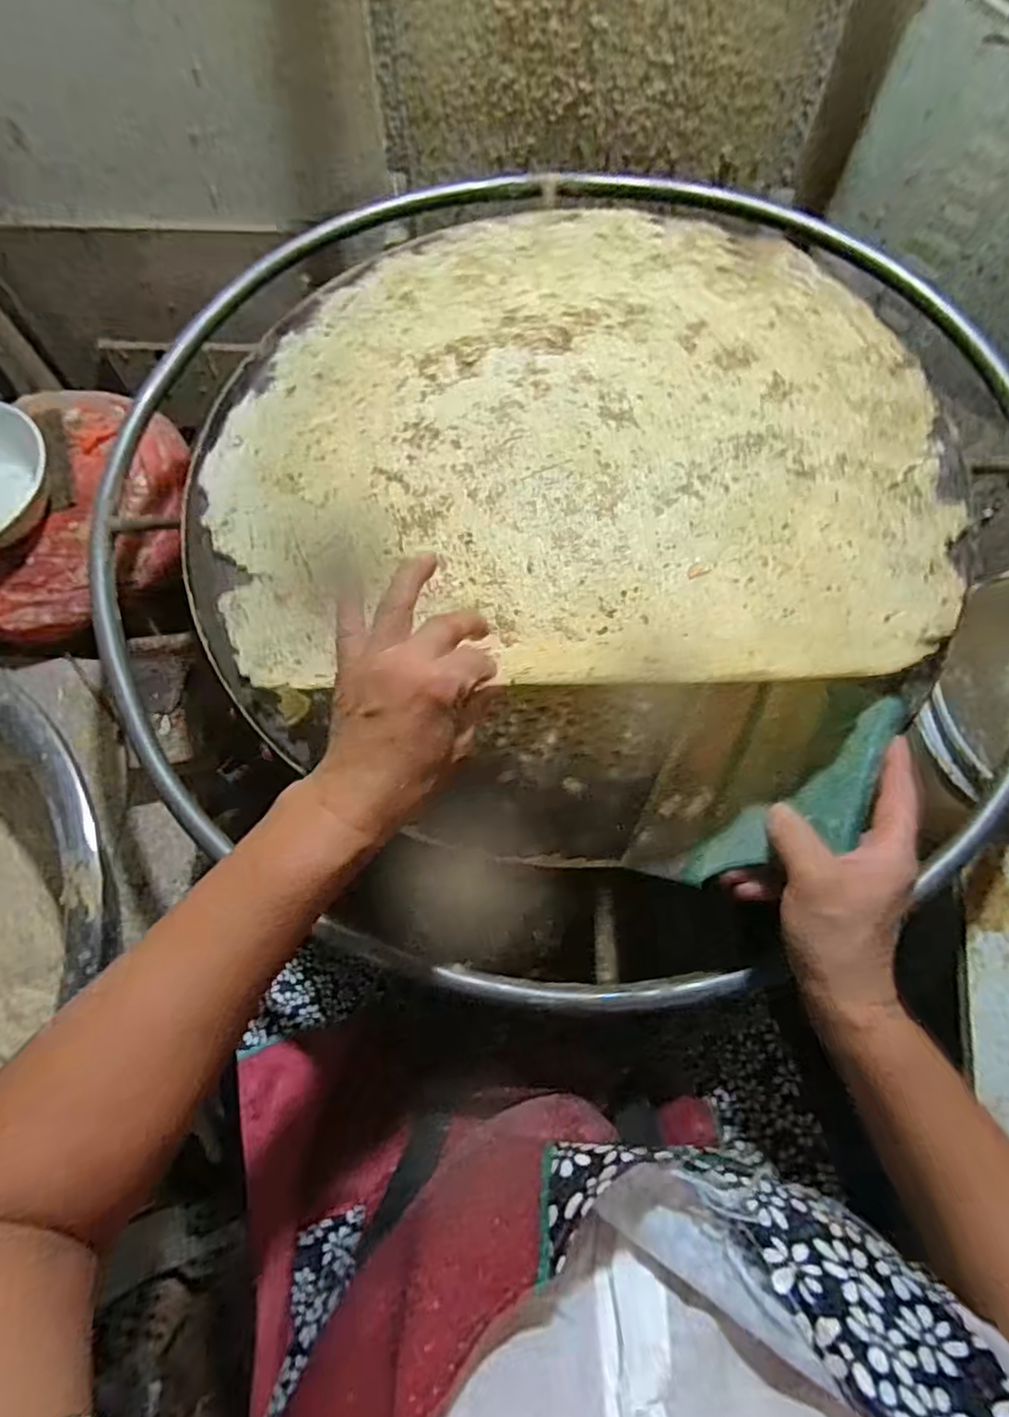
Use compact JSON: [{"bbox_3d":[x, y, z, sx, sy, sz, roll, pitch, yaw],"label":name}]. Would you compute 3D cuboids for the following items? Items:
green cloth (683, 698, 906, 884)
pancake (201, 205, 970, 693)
[{"bbox_3d":[0.188,0.058,0.386,0.171,0.025,0.050,-36,72,-1],"label":"green cloth"},{"bbox_3d":[0.055,-0.249,0.541,0.580,0.051,0.508,-1,69,1],"label":"pancake"}]

